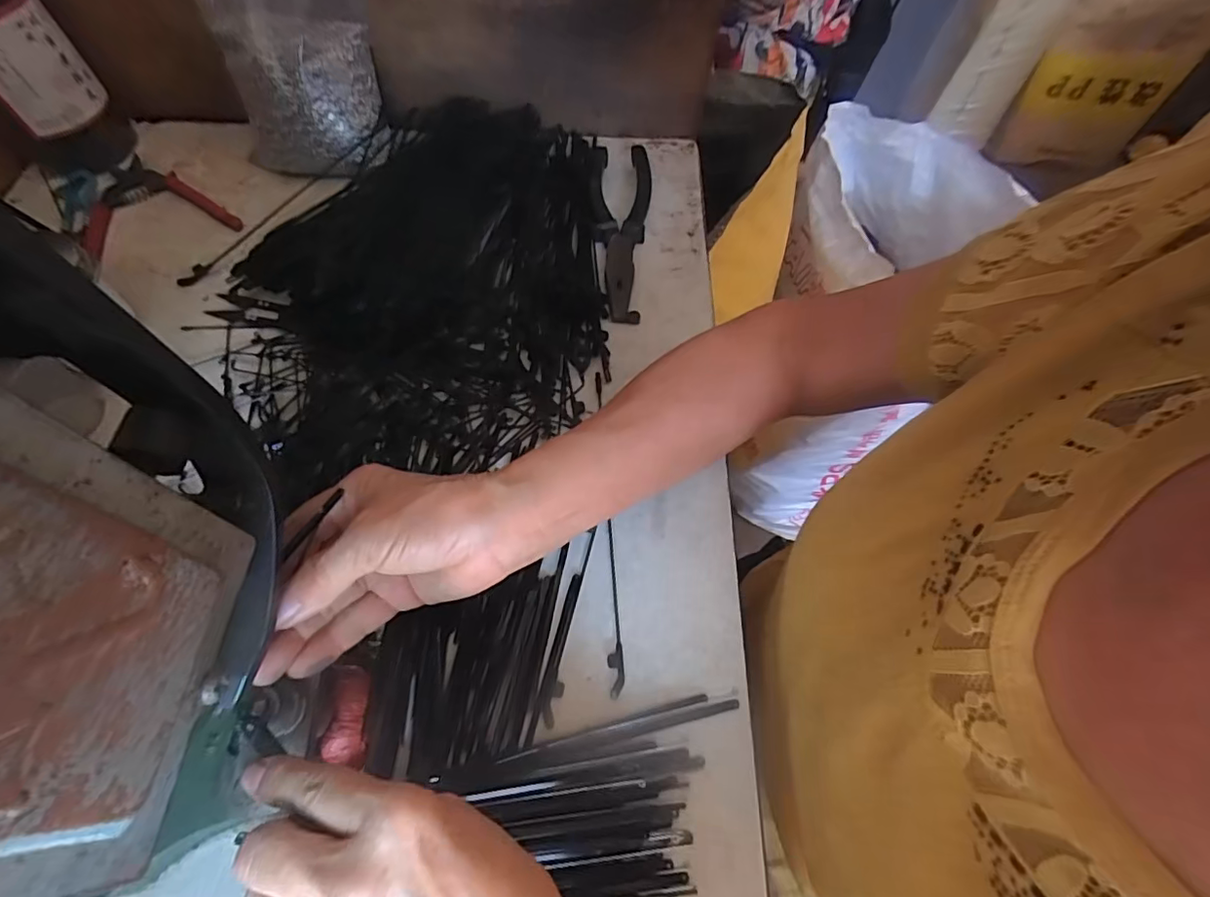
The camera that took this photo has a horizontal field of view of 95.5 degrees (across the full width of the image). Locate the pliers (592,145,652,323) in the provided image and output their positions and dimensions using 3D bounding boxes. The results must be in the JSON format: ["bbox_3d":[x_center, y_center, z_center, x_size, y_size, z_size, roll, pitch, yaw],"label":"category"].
[{"bbox_3d":[0.012,-0.182,0.446,0.049,0.019,0.189,3,62,-1],"label":"pliers"}]

